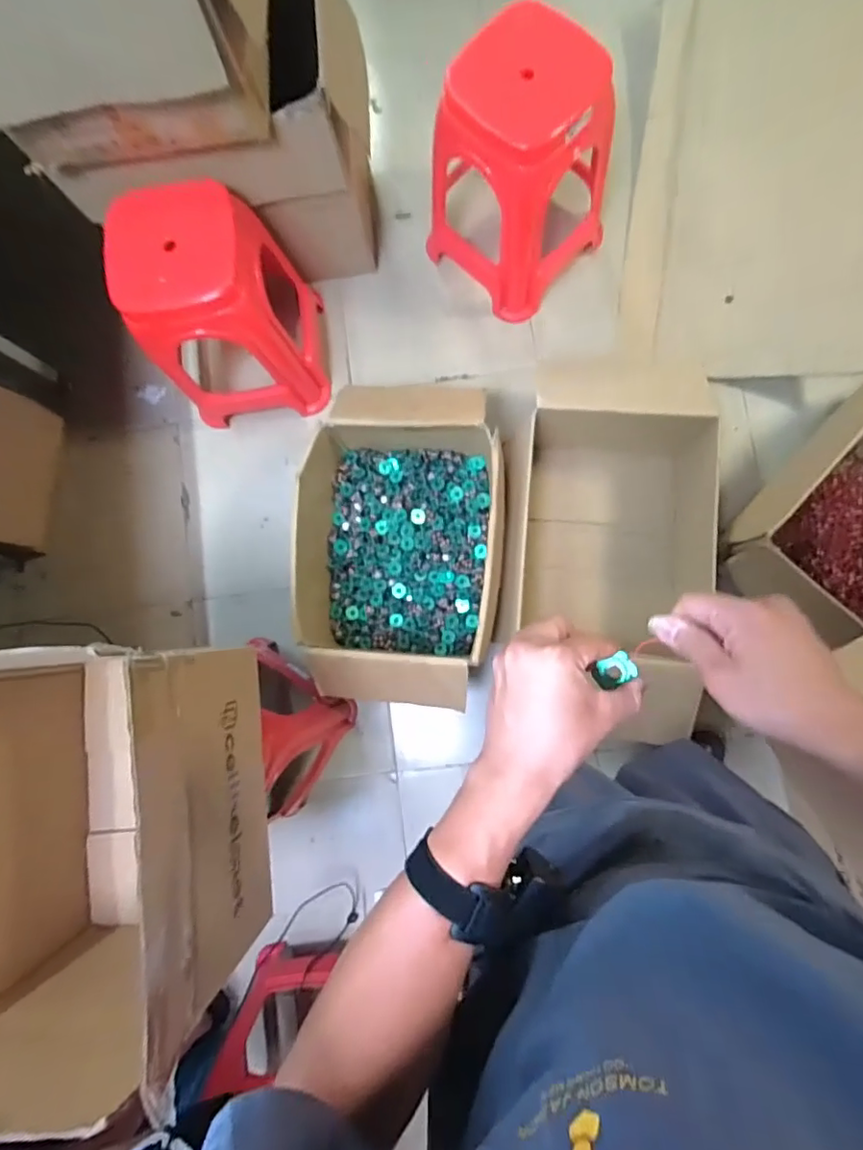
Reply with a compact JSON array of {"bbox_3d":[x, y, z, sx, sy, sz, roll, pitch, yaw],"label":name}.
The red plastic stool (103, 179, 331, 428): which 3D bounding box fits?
[{"bbox_3d":[-0.475,-0.610,1.303,0.331,0.503,0.315,-7,84,4],"label":"red plastic stool"}]

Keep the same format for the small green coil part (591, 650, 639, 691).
[{"bbox_3d":[0.140,0.072,0.417,0.026,0.016,0.019,-26,83,2],"label":"small green coil part"}]

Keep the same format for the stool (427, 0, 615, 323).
[{"bbox_3d":[0.194,-0.893,1.240,0.335,0.489,0.304,41,89,7],"label":"stool"}]

